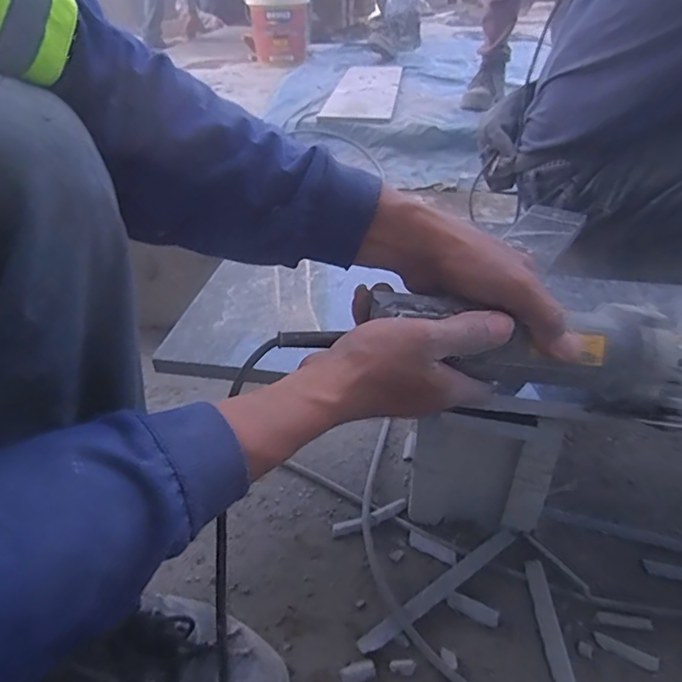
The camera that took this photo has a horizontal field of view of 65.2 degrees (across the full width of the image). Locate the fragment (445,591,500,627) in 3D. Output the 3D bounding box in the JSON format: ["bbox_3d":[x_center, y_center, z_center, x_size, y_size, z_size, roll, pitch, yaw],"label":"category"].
[{"bbox_3d":[0.134,0.273,0.544,0.053,0.006,0.018,17,39,25],"label":"fragment"}]

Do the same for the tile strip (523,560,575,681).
[{"bbox_3d":[0.207,0.292,0.517,0.020,0.008,0.160,-1,35,1],"label":"tile strip"}]

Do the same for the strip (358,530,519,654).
[{"bbox_3d":[0.105,0.256,0.558,0.204,0.012,0.020,-23,40,-27],"label":"strip"}]

